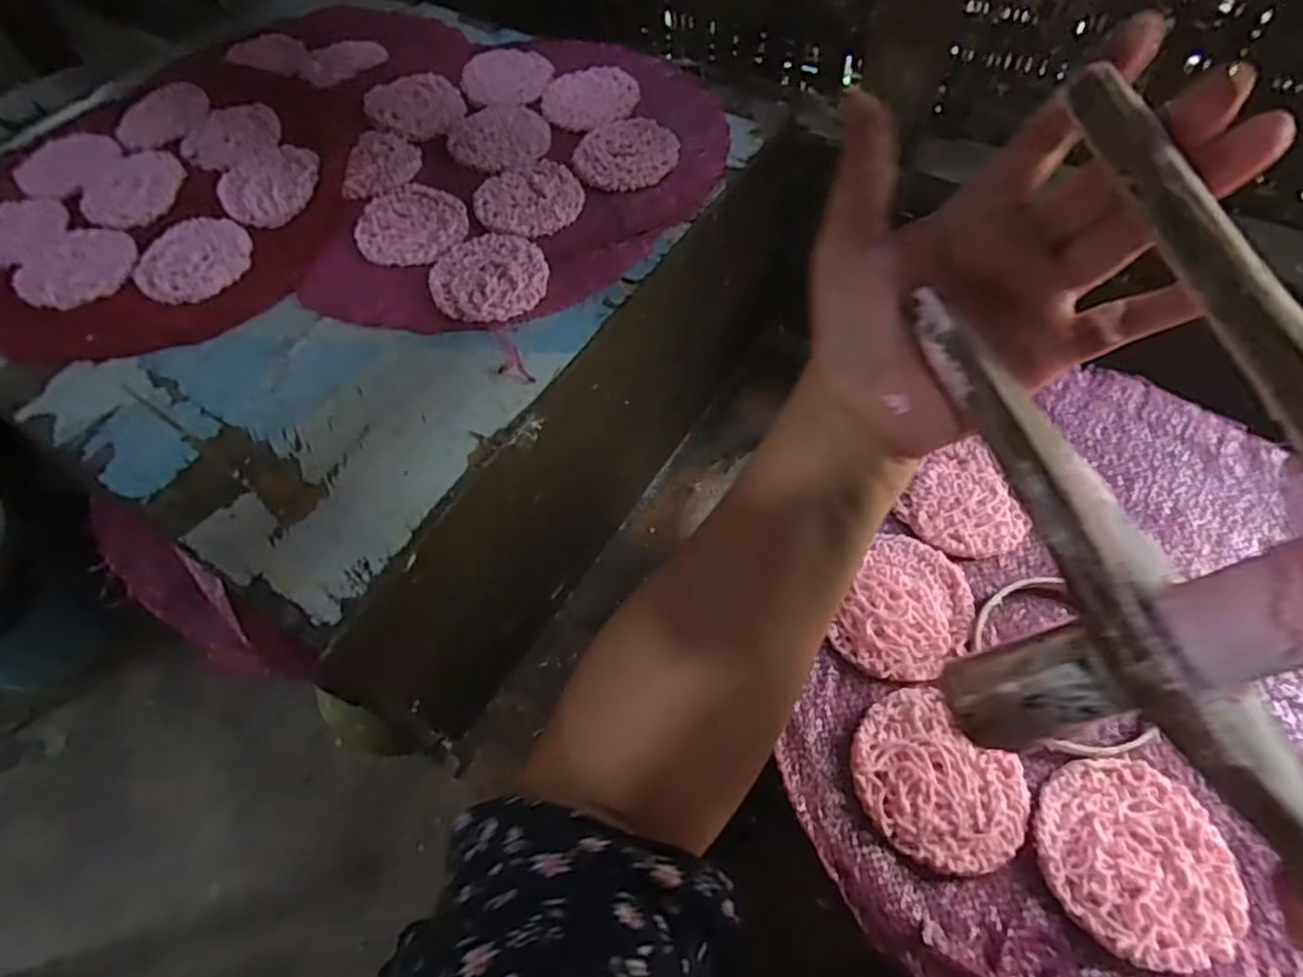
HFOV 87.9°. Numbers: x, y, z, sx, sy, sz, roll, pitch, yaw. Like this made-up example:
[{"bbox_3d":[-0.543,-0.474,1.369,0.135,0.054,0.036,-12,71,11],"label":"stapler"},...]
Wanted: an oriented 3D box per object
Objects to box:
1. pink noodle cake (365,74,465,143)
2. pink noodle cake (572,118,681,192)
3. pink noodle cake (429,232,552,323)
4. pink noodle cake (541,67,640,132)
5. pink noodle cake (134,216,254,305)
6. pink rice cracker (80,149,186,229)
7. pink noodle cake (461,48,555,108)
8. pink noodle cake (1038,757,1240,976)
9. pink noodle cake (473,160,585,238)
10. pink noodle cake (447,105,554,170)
[{"bbox_3d":[-0.196,-0.319,0.565,0.075,0.013,0.075,0,62,0],"label":"pink noodle cake"},{"bbox_3d":[-0.019,-0.258,0.522,0.077,0.007,0.078,0,62,0],"label":"pink noodle cake"},{"bbox_3d":[-0.111,-0.146,0.461,0.076,0.007,0.081,-16,63,-9],"label":"pink noodle cake"},{"bbox_3d":[-0.051,-0.326,0.562,0.078,0.004,0.079,5,62,2],"label":"pink noodle cake"},{"bbox_3d":[-0.333,-0.169,0.486,0.084,0.004,0.078,0,62,0],"label":"pink noodle cake"},{"bbox_3d":[-0.405,-0.234,0.526,0.071,0.006,0.083,10,62,5],"label":"pink rice cracker"},{"bbox_3d":[-0.126,-0.357,0.587,0.074,0.012,0.077,0,62,0],"label":"pink noodle cake"},{"bbox_3d":[0.210,0.160,0.293,0.074,0.016,0.076,0,62,0],"label":"pink noodle cake"},{"bbox_3d":[-0.090,-0.214,0.499,0.075,0.004,0.073,0,62,0],"label":"pink noodle cake"},{"bbox_3d":[-0.121,-0.281,0.539,0.077,0.004,0.083,-19,64,-10],"label":"pink noodle cake"}]

